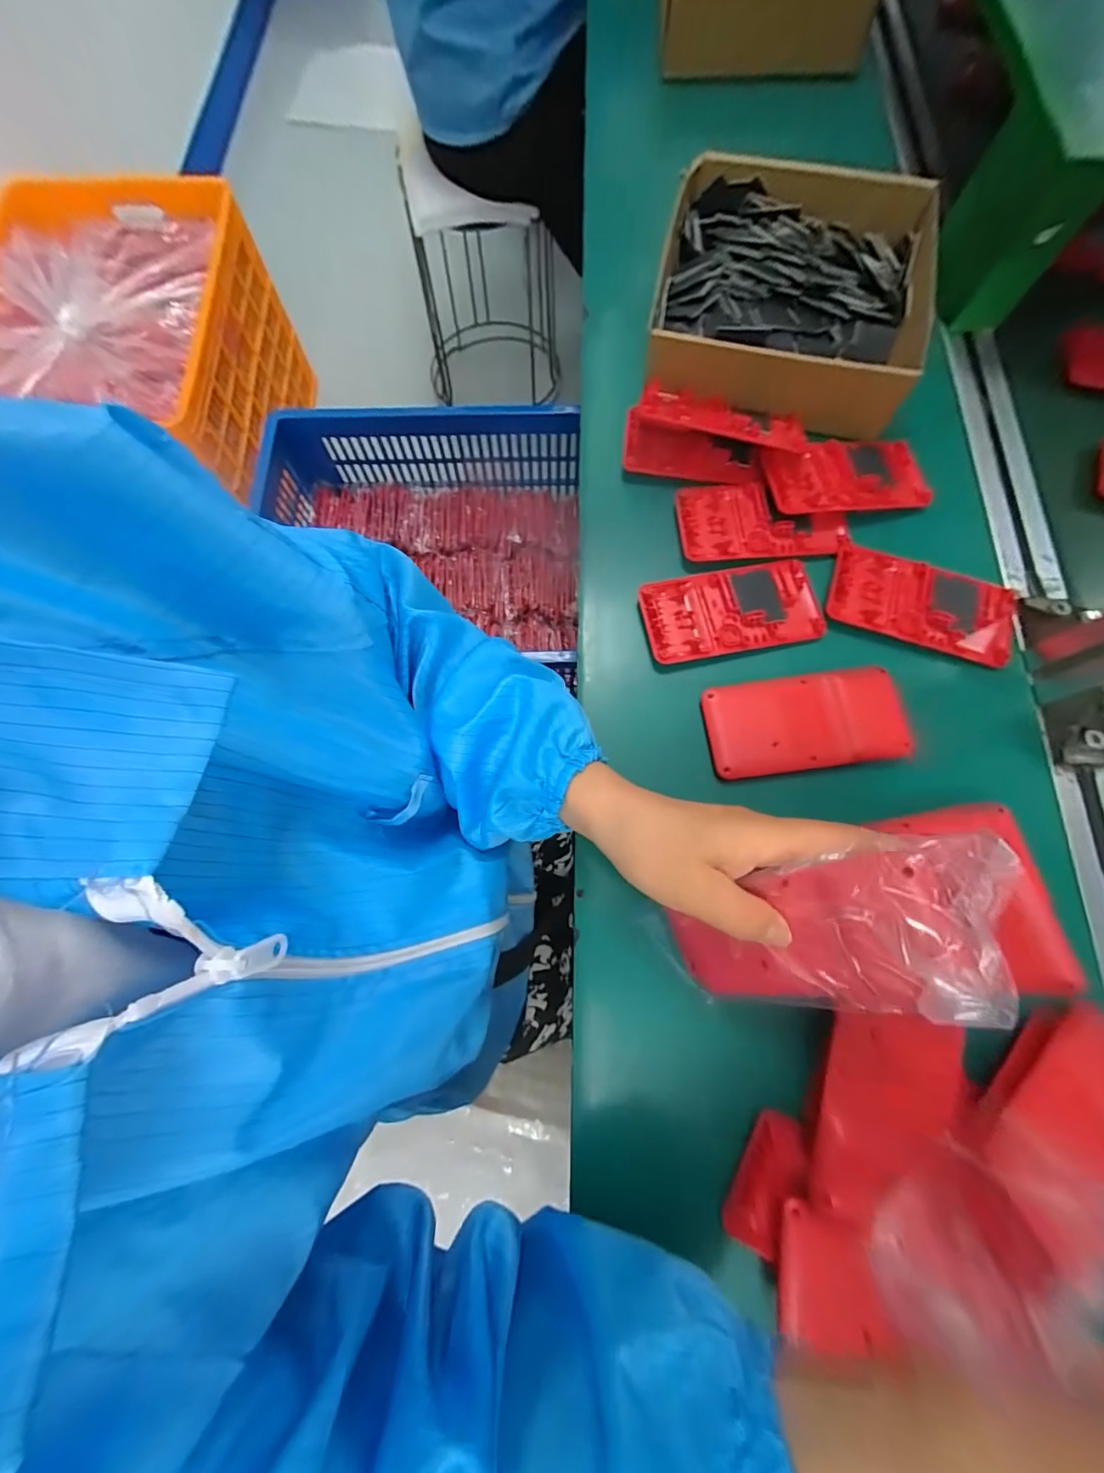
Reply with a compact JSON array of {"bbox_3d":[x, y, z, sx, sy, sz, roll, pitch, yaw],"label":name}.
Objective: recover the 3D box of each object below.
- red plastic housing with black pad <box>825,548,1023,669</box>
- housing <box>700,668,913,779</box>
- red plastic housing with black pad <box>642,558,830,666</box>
[{"bbox_3d":[0.253,-0.090,0.329,0.119,0.009,0.059,18,76,6],"label":"red plastic housing with black pad"},{"bbox_3d":[0.160,-0.010,0.308,0.117,0.013,0.059,-7,75,-1],"label":"housing"},{"bbox_3d":[0.125,-0.087,0.335,0.123,0.012,0.060,-10,75,-2],"label":"red plastic housing with black pad"}]

